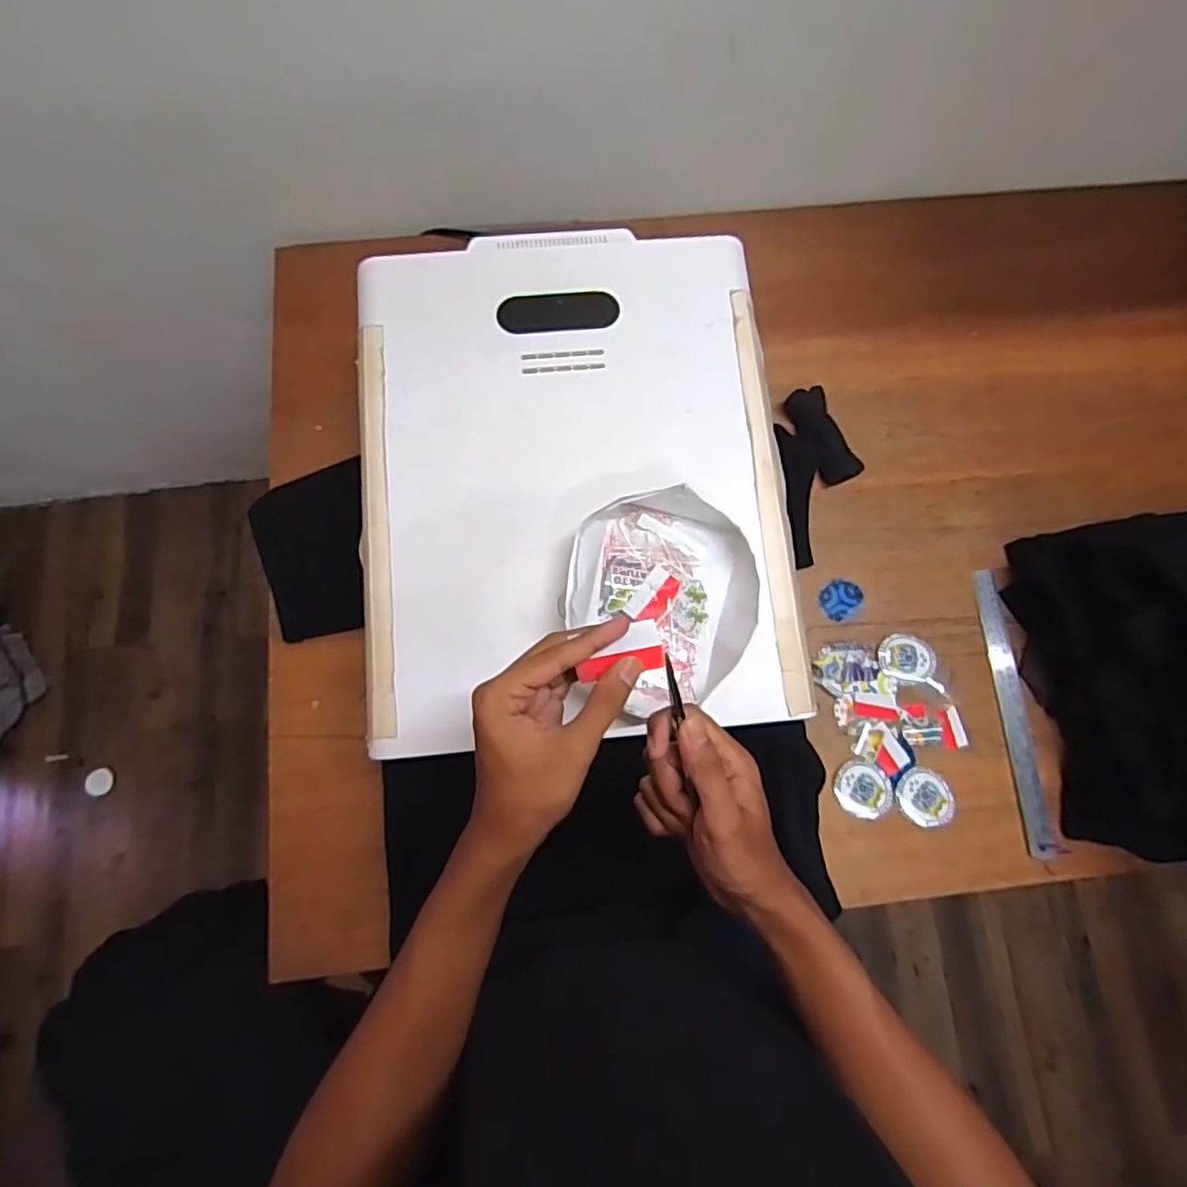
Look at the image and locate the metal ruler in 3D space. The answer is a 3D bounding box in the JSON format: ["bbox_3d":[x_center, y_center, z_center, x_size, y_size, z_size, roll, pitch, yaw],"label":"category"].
[{"bbox_3d":[0.488,0.134,0.739,0.033,0.007,0.323,-5,78,-3],"label":"metal ruler"}]

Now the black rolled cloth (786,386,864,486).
[{"bbox_3d":[0.285,-0.197,0.796,0.048,0.023,0.127,-23,80,-6],"label":"black rolled cloth"}]

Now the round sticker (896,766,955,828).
[{"bbox_3d":[0.373,0.230,0.716,0.063,0.005,0.059,-1,83,9],"label":"round sticker"}]

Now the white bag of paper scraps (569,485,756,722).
[{"bbox_3d":[0.064,0.005,0.562,0.166,0.052,0.184,-6,78,-3],"label":"white bag of paper scraps"}]

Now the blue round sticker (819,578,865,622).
[{"bbox_3d":[0.298,0.008,0.765,0.050,0.004,0.050,-2,76,7],"label":"blue round sticker"}]

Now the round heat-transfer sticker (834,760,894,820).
[{"bbox_3d":[0.305,0.221,0.716,0.063,0.005,0.060,0,78,-1],"label":"round heat-transfer sticker"}]

